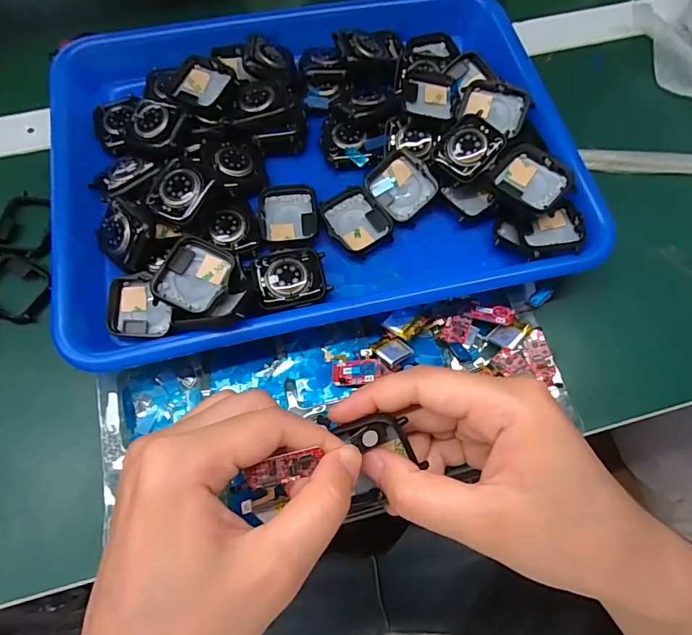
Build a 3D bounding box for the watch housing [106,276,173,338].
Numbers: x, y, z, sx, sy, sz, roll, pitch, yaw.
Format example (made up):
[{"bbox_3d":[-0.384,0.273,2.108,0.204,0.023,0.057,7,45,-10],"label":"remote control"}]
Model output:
[{"bbox_3d":[-0.120,-0.006,0.264,0.036,0.016,0.033,2,68,1],"label":"watch housing"}]

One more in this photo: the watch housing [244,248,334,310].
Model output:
[{"bbox_3d":[-0.033,-0.024,0.266,0.043,0.008,0.035,-12,69,-5],"label":"watch housing"}]

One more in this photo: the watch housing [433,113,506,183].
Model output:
[{"bbox_3d":[0.078,-0.108,0.290,0.040,0.010,0.037,-42,81,8],"label":"watch housing"}]

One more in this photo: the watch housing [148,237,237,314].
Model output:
[{"bbox_3d":[-0.085,-0.023,0.258,0.037,0.010,0.041,18,68,-2],"label":"watch housing"}]

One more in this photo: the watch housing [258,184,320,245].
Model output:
[{"bbox_3d":[-0.037,-0.066,0.291,0.037,0.009,0.039,-7,68,-3],"label":"watch housing"}]

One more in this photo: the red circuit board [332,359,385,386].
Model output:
[{"bbox_3d":[0.007,0.032,0.264,0.031,0.004,0.015,-10,67,16],"label":"red circuit board"}]

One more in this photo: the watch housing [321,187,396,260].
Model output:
[{"bbox_3d":[0.006,-0.061,0.291,0.038,0.010,0.042,-34,72,-13],"label":"watch housing"}]

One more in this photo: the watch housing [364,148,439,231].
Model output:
[{"bbox_3d":[0.037,-0.086,0.297,0.036,0.009,0.041,-41,77,5],"label":"watch housing"}]

